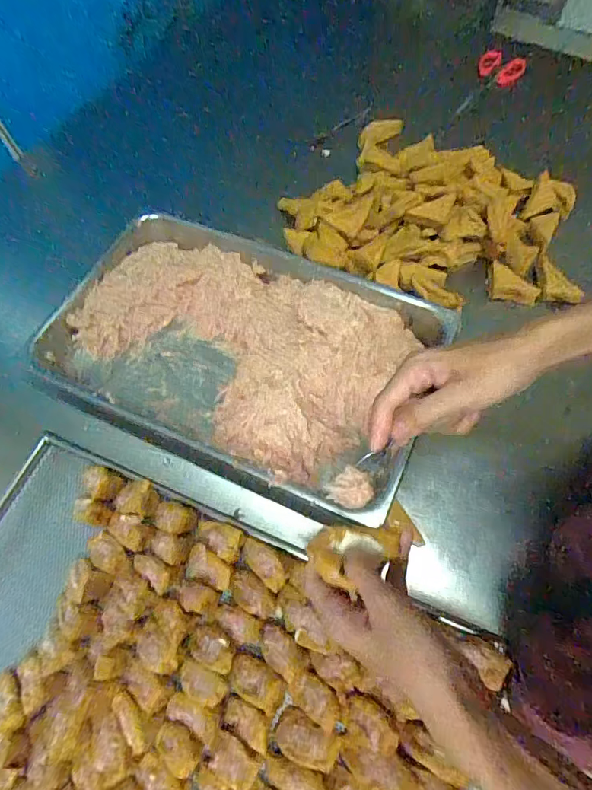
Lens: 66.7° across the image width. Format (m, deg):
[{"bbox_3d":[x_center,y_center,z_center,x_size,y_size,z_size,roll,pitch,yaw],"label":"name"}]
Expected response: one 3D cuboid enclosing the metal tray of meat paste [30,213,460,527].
[{"bbox_3d":[-0.080,-0.068,0.633,0.528,0.072,0.331,22,69,12],"label":"metal tray of meat paste"}]

